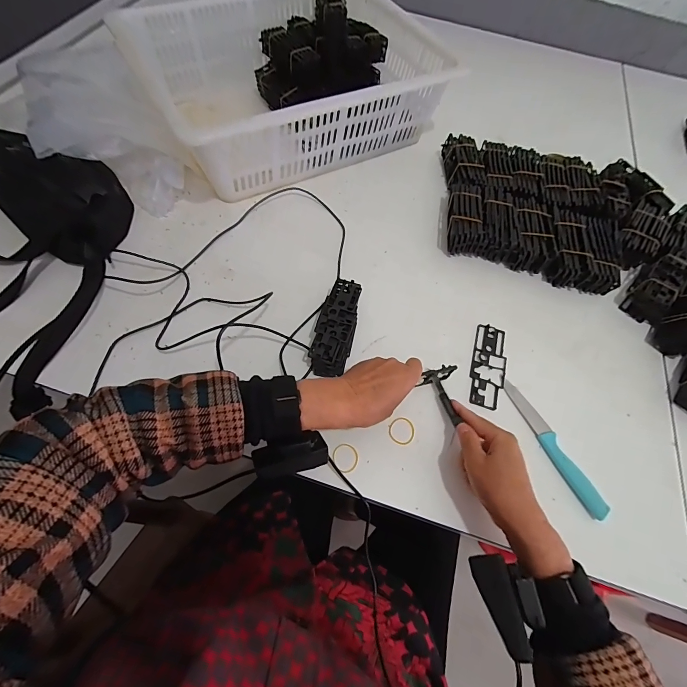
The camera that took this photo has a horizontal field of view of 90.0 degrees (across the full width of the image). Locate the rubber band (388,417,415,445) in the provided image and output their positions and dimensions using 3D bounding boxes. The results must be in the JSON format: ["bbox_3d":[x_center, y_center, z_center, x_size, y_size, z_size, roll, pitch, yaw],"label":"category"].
[{"bbox_3d":[0.070,0.105,0.413,0.030,0.004,0.031,2,62,-4],"label":"rubber band"}]

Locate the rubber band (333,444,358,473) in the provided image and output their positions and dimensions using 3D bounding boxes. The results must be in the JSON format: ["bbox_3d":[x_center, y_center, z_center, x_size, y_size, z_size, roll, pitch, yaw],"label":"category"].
[{"bbox_3d":[0.003,0.131,0.393,0.029,0.004,0.031,2,62,-4],"label":"rubber band"}]

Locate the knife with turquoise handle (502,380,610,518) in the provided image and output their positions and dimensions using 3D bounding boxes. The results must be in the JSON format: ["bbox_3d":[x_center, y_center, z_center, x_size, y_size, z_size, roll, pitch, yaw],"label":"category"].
[{"bbox_3d":[0.252,0.122,0.416,0.021,0.011,0.171,-19,66,-14],"label":"knife with turquoise handle"}]

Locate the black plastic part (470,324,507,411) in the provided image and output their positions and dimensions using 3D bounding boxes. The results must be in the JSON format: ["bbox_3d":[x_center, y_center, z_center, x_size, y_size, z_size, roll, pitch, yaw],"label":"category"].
[{"bbox_3d":[0.195,0.029,0.460,0.044,0.005,0.118,18,62,5],"label":"black plastic part"}]

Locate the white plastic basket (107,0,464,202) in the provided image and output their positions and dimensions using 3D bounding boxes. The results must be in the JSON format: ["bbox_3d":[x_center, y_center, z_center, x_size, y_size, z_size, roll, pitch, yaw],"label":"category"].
[{"bbox_3d":[-0.094,-0.461,0.619,0.474,0.146,0.365,-26,68,-17],"label":"white plastic basket"}]

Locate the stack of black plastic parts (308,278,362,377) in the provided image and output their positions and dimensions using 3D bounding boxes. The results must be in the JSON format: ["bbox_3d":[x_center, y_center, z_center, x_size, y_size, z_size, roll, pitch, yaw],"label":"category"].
[{"bbox_3d":[-0.009,-0.020,0.451,0.047,0.036,0.135,12,61,2],"label":"stack of black plastic parts"}]

